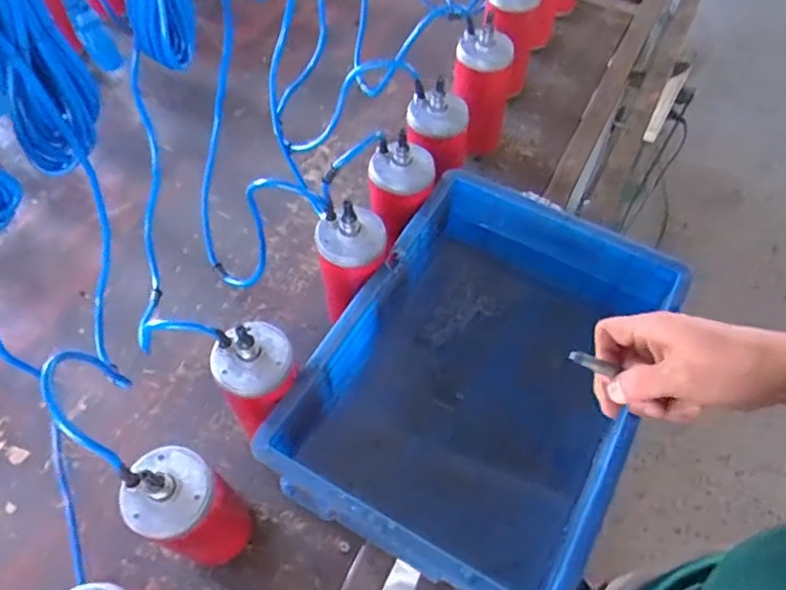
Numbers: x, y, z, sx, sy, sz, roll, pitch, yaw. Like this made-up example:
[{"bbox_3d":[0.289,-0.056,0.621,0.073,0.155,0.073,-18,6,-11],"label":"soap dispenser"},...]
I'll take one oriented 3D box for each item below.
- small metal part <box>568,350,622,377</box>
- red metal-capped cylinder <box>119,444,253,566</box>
[{"bbox_3d":[0.158,0.054,0.484,0.035,0.010,0.008,21,58,4],"label":"small metal part"},{"bbox_3d":[-0.184,0.202,0.560,0.067,0.193,0.070,0,58,0],"label":"red metal-capped cylinder"}]

